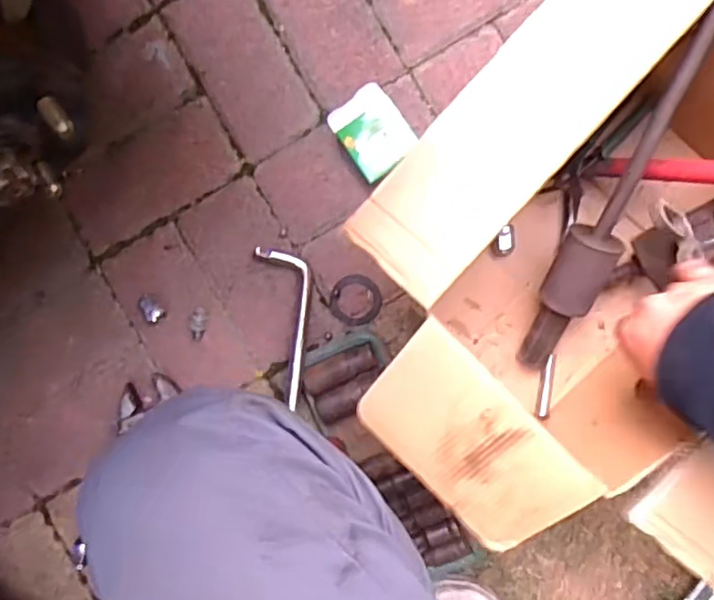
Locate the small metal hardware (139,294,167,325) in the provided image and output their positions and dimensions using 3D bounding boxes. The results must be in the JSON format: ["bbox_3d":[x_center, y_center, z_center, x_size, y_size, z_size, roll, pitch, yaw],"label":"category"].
[{"bbox_3d":[-0.222,0.010,0.641,0.020,0.017,0.032,-35,88,4],"label":"small metal hardware"}]

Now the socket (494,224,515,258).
[{"bbox_3d":[0.151,-0.061,0.607,0.020,0.018,0.031,3,91,5],"label":"socket"}]

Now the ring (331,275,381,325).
[{"bbox_3d":[-0.001,0.000,0.632,0.053,0.004,0.053,0,91,5],"label":"ring"}]

